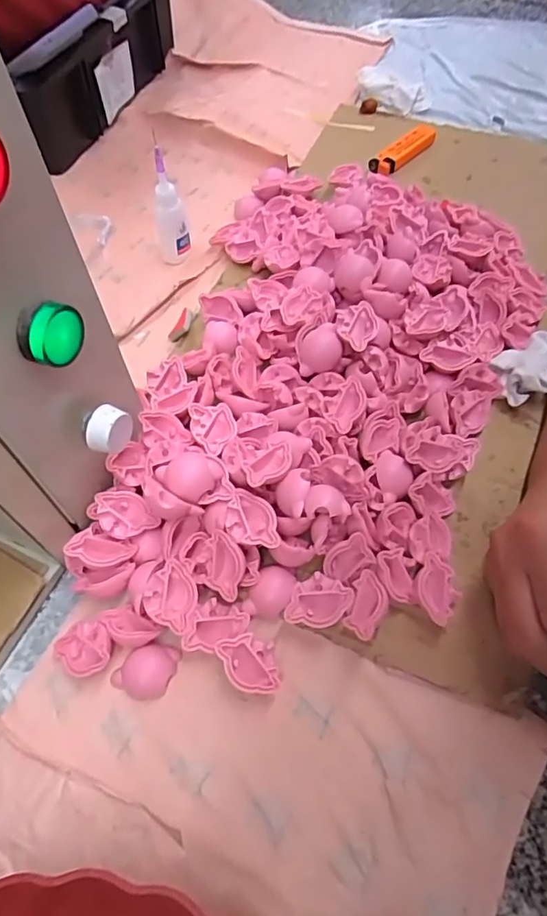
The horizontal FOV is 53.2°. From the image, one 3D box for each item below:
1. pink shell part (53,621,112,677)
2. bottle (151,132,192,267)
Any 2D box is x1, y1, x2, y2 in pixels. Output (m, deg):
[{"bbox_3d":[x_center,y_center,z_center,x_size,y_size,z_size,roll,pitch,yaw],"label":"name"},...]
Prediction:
[{"bbox_3d":[-0.103,0.104,0.300,0.029,0.017,0.027,-1,59,1],"label":"pink shell part"},{"bbox_3d":[-0.083,-0.201,0.438,0.025,0.091,0.020,-12,59,-6],"label":"bottle"}]

